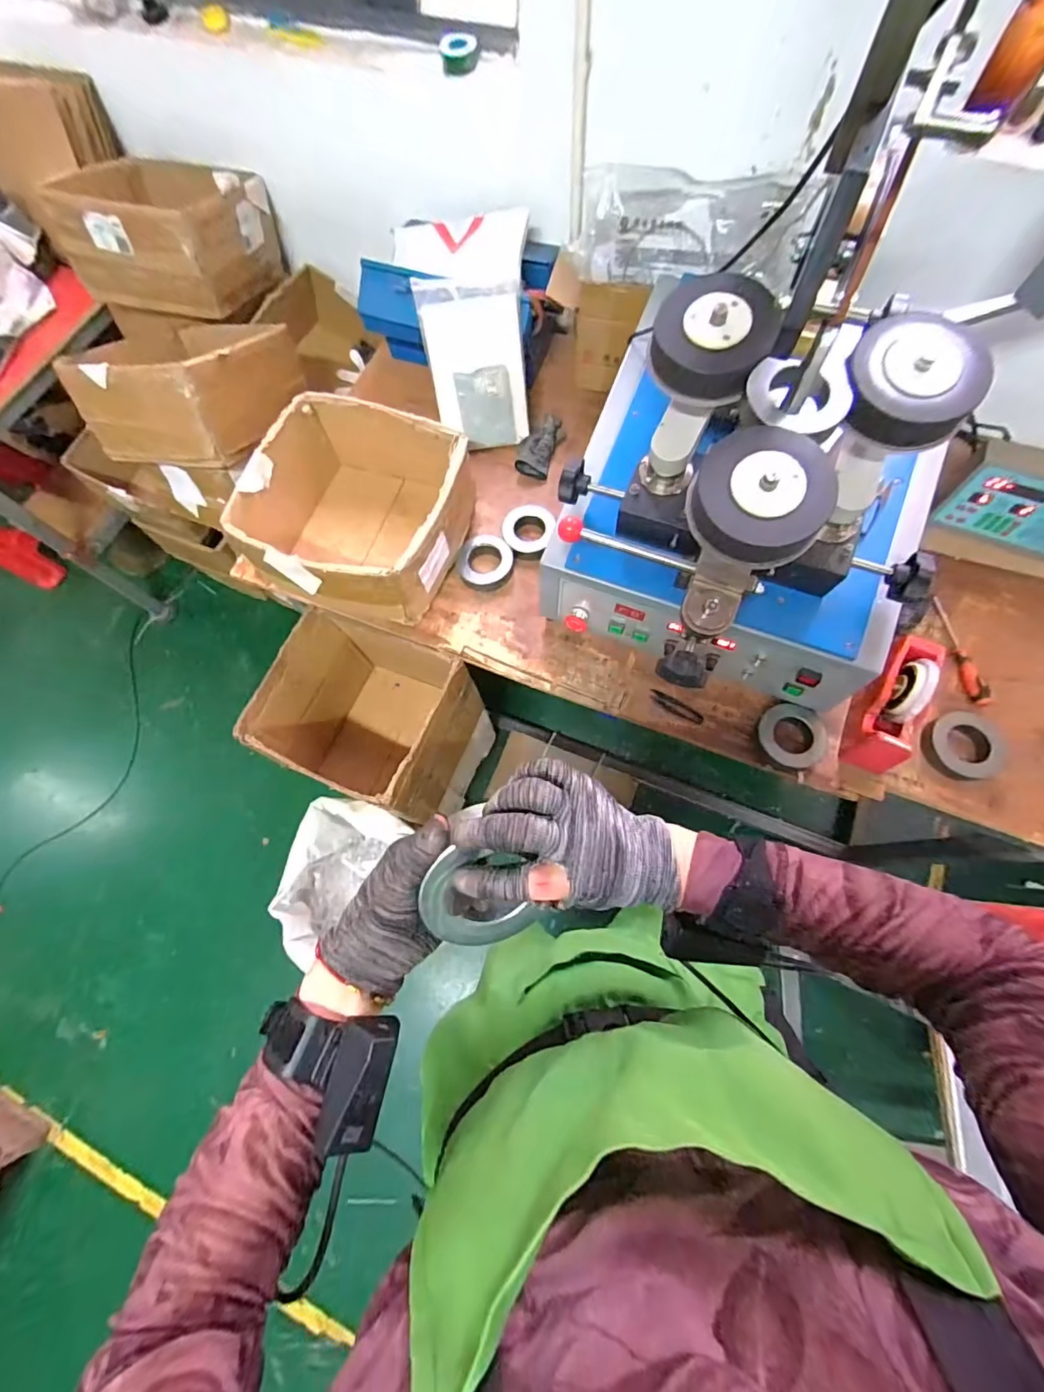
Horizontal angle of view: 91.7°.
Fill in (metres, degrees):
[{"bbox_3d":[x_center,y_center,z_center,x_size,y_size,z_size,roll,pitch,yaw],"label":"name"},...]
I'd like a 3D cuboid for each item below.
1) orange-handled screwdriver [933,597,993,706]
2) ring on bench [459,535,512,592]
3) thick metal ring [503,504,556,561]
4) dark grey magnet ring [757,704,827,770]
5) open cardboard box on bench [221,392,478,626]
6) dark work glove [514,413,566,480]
[{"bbox_3d":[0.746,-0.078,0.862,0.028,0.033,0.204,-2,70,2],"label":"orange-handled screwdriver"},{"bbox_3d":[-0.067,-0.255,0.965,0.100,0.030,0.096,-1,70,3],"label":"ring on bench"},{"bbox_3d":[0.013,-0.315,0.979,0.096,0.036,0.100,-1,70,3],"label":"thick metal ring"},{"bbox_3d":[0.438,0.064,0.817,0.098,0.015,0.099,-1,88,13],"label":"dark grey magnet ring"},{"bbox_3d":[-0.286,-0.322,0.913,0.330,0.183,0.340,18,72,9],"label":"open cardboard box on bench"},{"bbox_3d":[0.038,-0.519,1.045,0.075,0.029,0.142,22,73,10],"label":"dark work glove"}]

